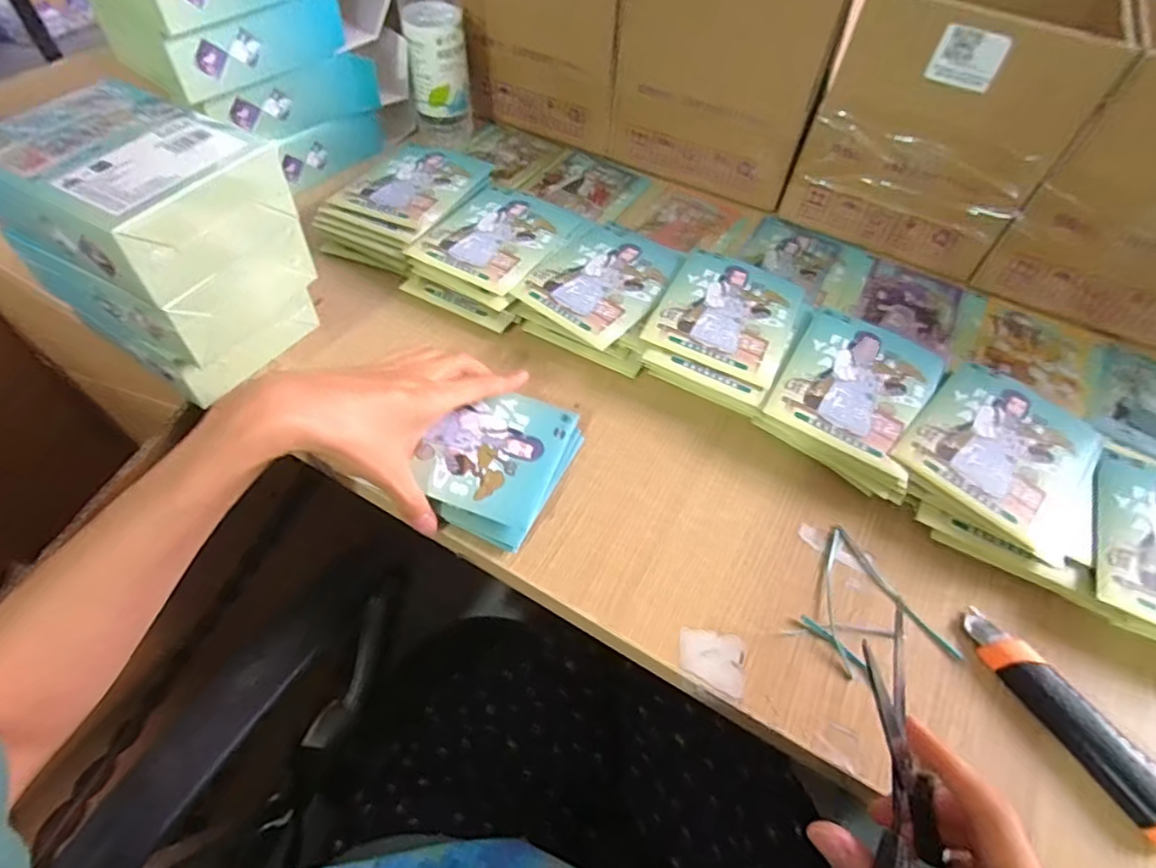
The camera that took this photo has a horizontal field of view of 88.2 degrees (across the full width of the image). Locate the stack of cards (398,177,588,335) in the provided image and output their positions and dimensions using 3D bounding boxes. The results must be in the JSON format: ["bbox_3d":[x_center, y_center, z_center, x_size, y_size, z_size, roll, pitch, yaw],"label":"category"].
[{"bbox_3d":[-0.077,-0.176,0.566,0.114,0.032,0.165,26,57,14],"label":"stack of cards"}]

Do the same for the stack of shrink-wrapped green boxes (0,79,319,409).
[{"bbox_3d":[-0.290,-0.130,0.425,0.145,0.157,0.120,27,58,14],"label":"stack of shrink-wrapped green boxes"}]

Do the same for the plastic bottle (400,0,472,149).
[{"bbox_3d":[-0.152,-0.419,0.624,0.065,0.224,0.060,-7,56,-8],"label":"plastic bottle"}]

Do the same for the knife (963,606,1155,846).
[{"bbox_3d":[0.289,0.167,0.346,0.033,0.021,0.142,-28,61,-21],"label":"knife"}]

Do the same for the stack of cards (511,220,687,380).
[{"bbox_3d":[0.024,-0.133,0.541,0.117,0.030,0.159,21,56,11],"label":"stack of cards"}]

